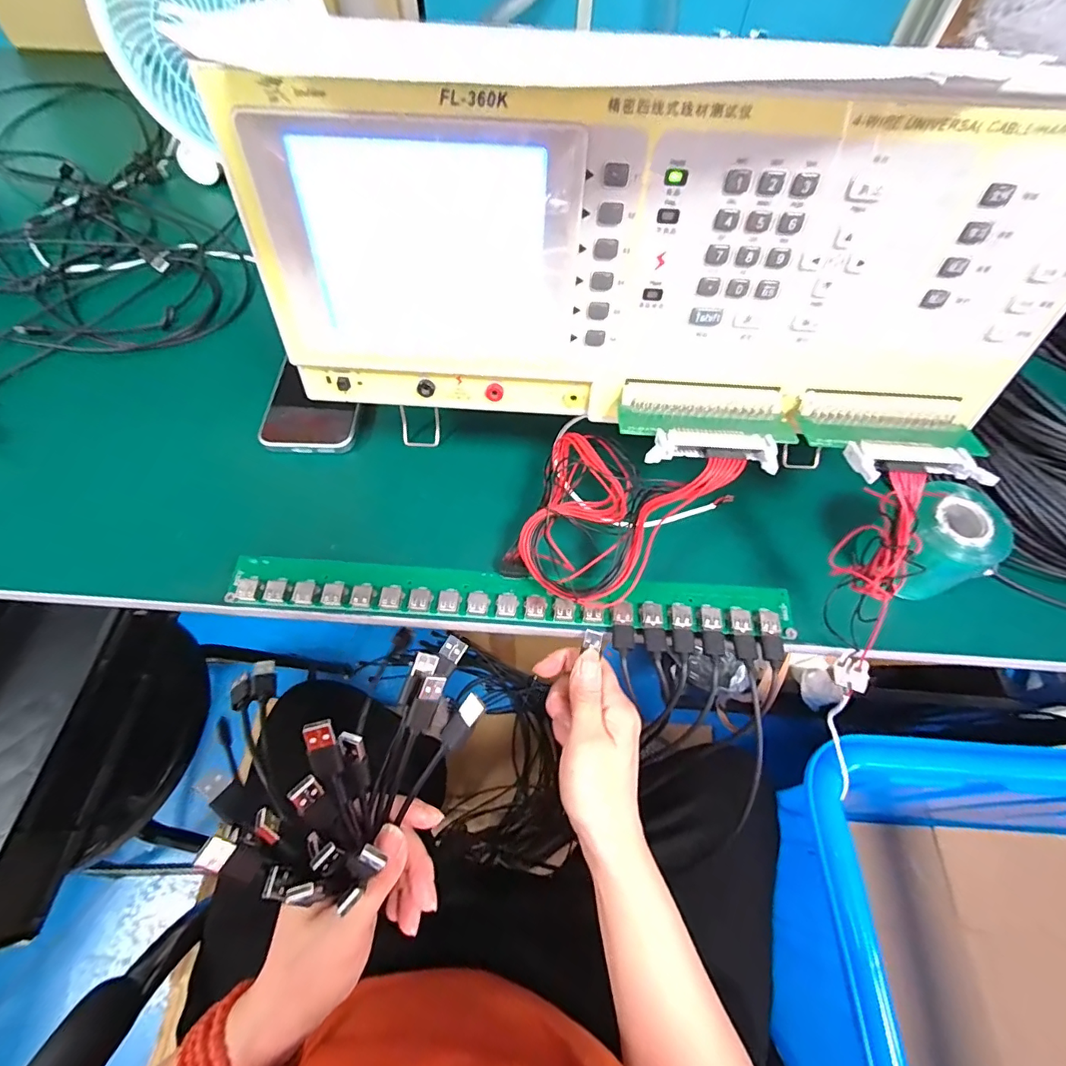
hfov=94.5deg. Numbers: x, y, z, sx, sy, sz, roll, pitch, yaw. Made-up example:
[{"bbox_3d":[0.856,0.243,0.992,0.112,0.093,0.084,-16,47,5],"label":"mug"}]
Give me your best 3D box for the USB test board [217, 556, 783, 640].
[{"bbox_3d":[-0.016,0.045,0.345,0.385,0.014,0.037,4,59,0],"label":"USB test board"}]

